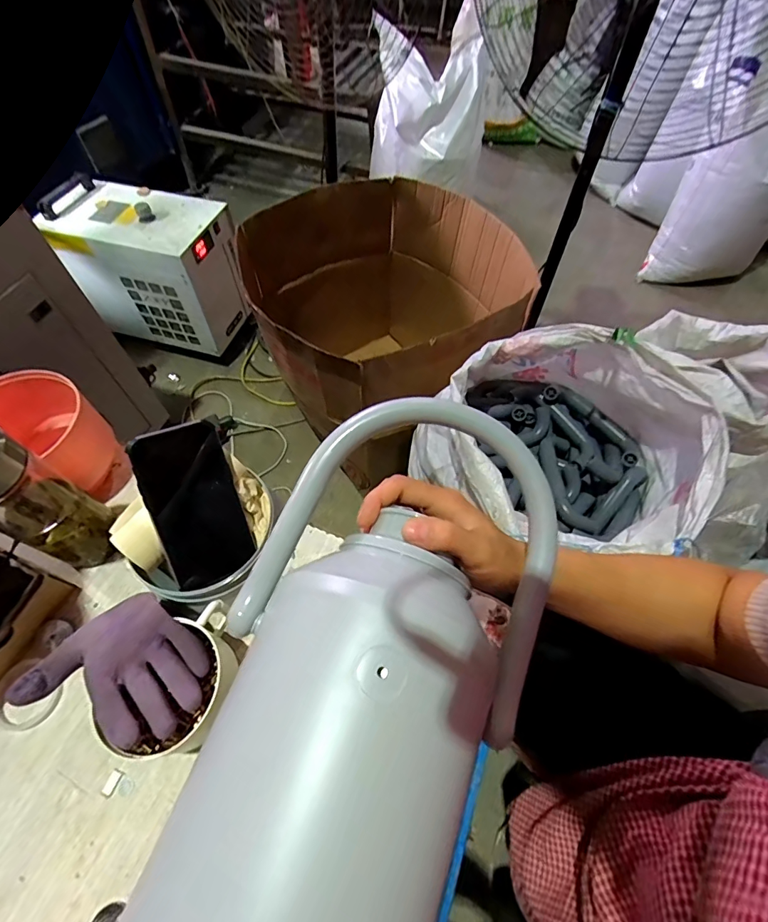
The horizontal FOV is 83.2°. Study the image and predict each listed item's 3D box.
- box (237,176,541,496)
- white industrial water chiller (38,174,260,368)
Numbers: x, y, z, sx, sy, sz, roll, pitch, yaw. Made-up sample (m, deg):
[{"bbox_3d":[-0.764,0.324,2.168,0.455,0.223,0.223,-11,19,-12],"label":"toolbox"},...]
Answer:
[{"bbox_3d":[-0.025,-0.348,1.237,0.608,0.608,0.718,-27,63,-16],"label":"box"},{"bbox_3d":[-0.741,-0.618,1.473,0.496,0.452,0.332,19,61,11],"label":"white industrial water chiller"}]

